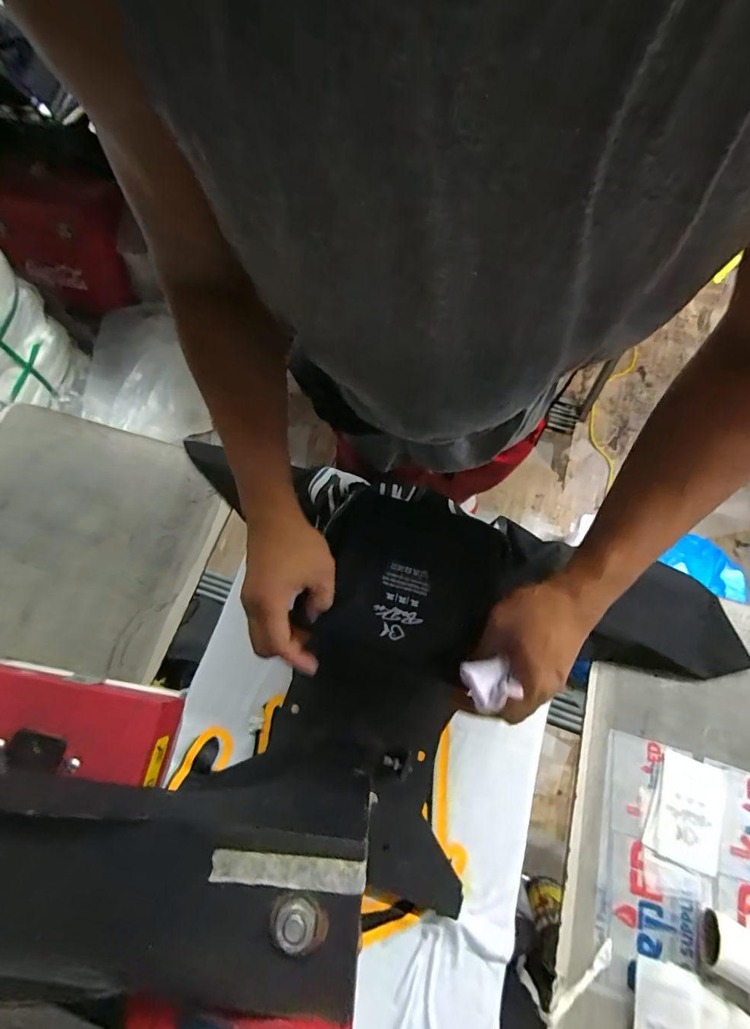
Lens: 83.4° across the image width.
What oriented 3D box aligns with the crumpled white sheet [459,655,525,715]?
[{"bbox_3d":[0.091,0.140,0.344,0.036,0.019,0.040,-6,69,-2],"label":"crumpled white sheet"}]

